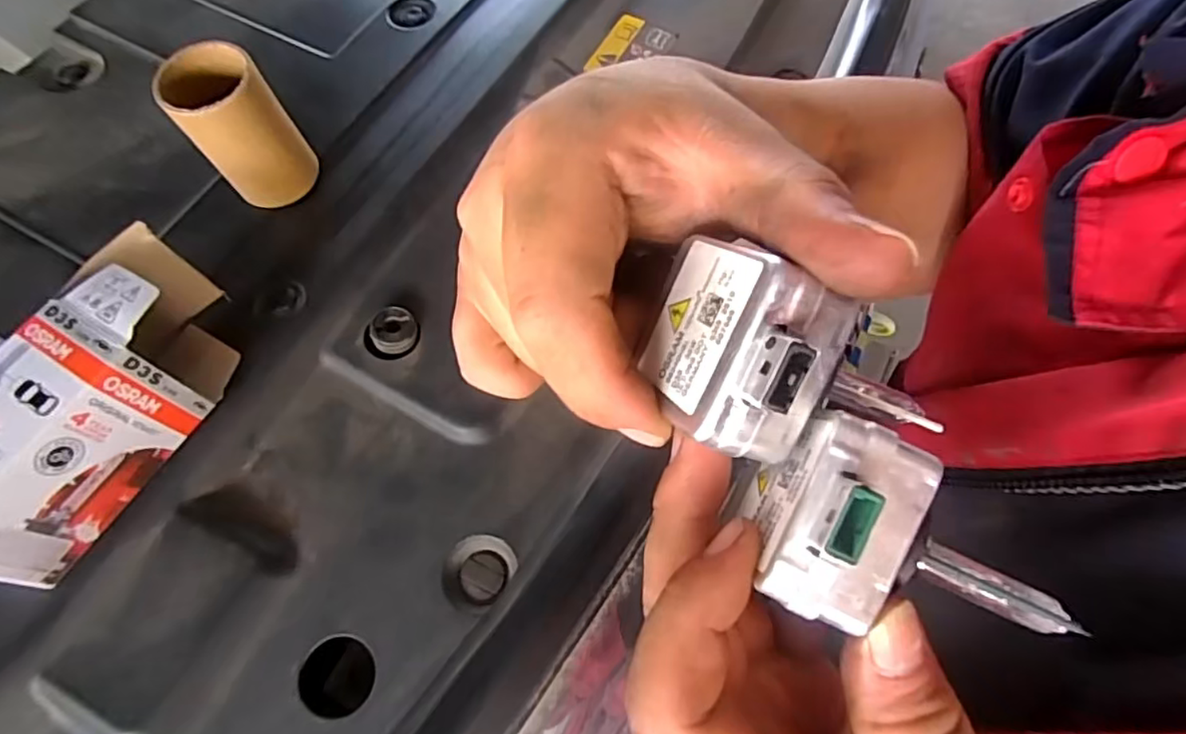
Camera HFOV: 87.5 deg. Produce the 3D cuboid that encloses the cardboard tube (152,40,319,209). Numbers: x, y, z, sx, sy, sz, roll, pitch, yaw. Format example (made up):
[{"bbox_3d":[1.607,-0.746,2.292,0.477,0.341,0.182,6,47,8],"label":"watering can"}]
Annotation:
[{"bbox_3d":[-0.170,-0.114,0.303,0.045,0.069,0.045,0,64,1],"label":"cardboard tube"}]

